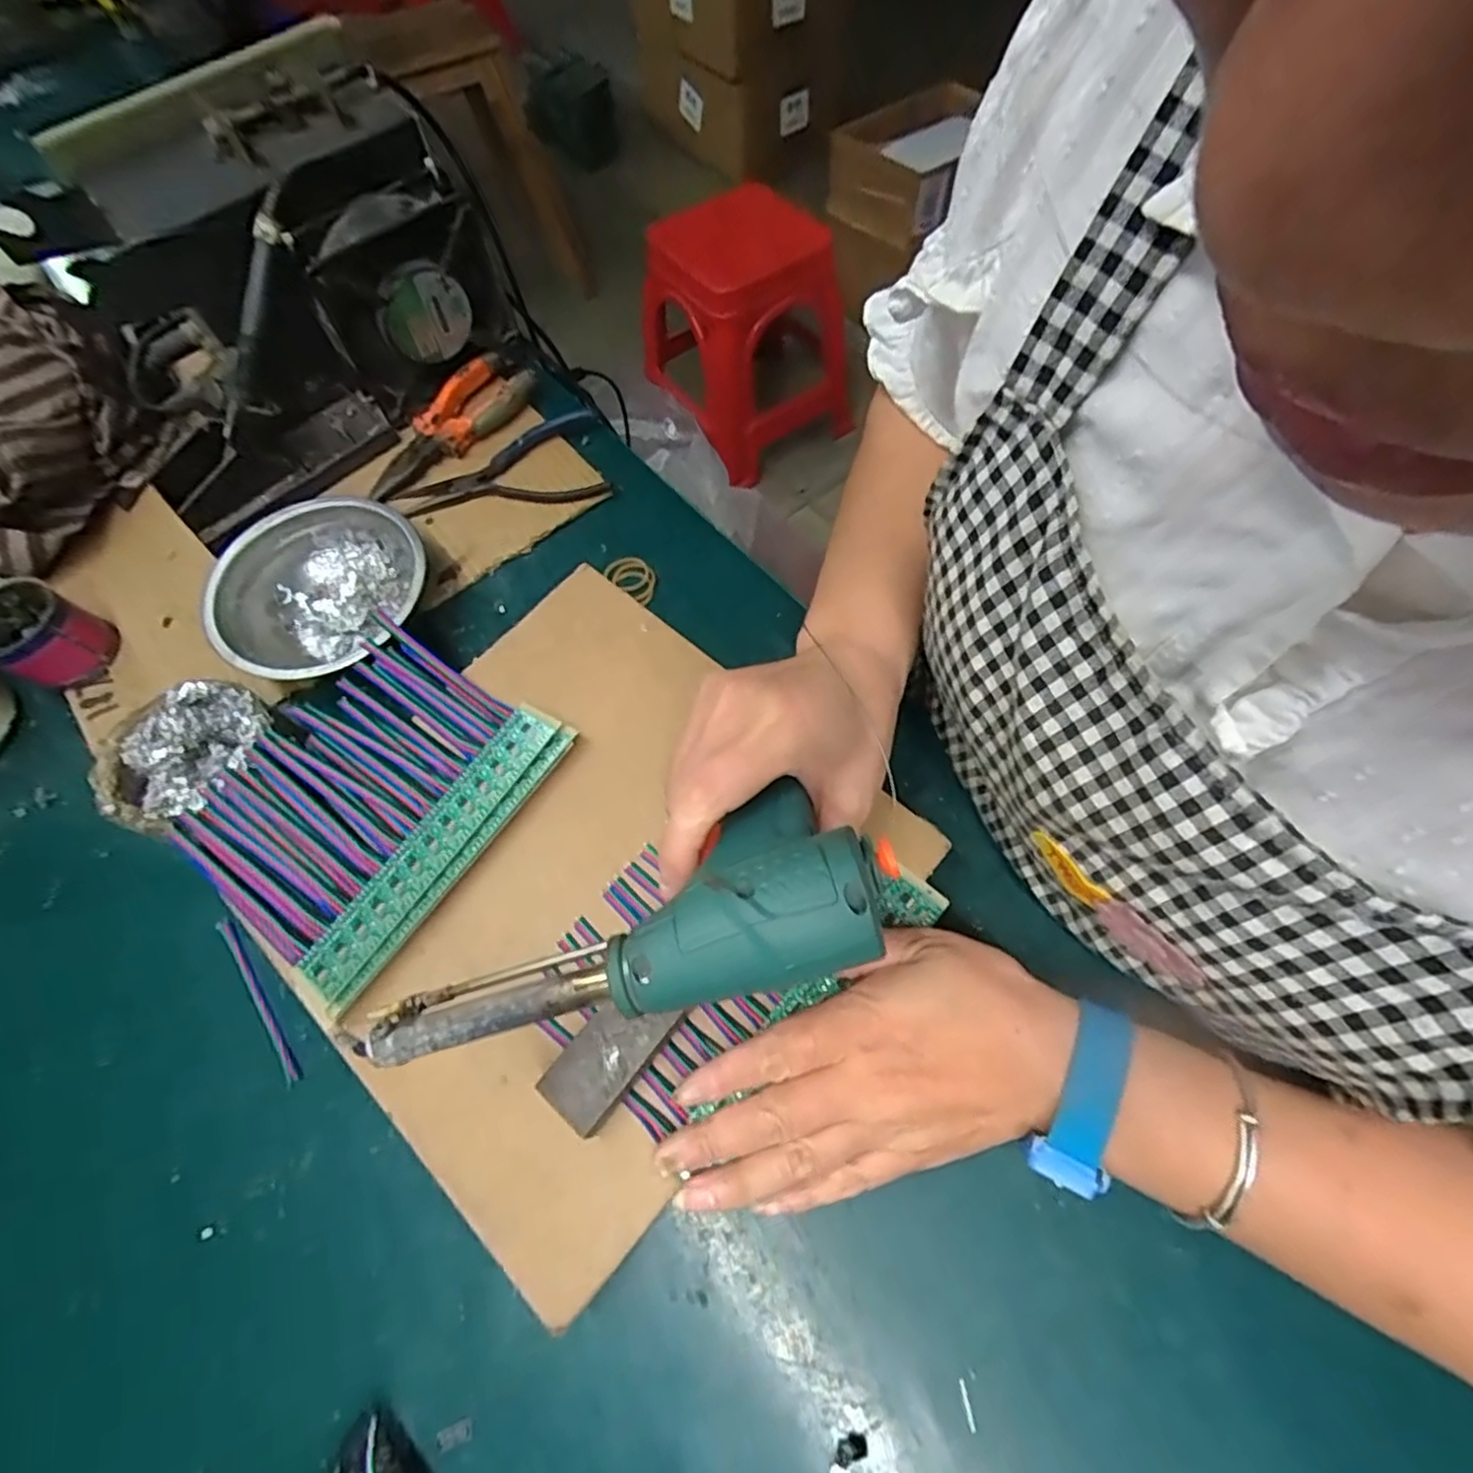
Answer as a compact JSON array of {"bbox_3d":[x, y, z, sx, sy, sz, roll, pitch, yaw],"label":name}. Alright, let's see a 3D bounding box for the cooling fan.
[{"bbox_3d":[-0.218,-0.294,0.473,0.045,0.115,0.119,40,72,20],"label":"cooling fan"}]

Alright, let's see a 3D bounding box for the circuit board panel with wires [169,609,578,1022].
[{"bbox_3d":[-0.185,0.027,0.348,0.137,0.015,0.158,31,69,17],"label":"circuit board panel with wires"}]

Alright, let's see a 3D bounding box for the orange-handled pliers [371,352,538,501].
[{"bbox_3d":[-0.206,-0.225,0.496,0.052,0.018,0.143,32,70,18],"label":"orange-handled pliers"}]

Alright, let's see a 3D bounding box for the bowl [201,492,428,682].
[{"bbox_3d":[-0.250,-0.086,0.424,0.114,0.043,0.122,-1,63,3],"label":"bowl"}]

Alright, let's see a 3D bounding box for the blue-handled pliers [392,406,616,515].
[{"bbox_3d":[-0.162,-0.179,0.481,0.147,0.014,0.073,-22,64,-8],"label":"blue-handled pliers"}]

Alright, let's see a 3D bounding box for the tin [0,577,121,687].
[{"bbox_3d":[-0.423,-0.060,0.418,0.050,0.047,0.054,-1,63,3],"label":"tin"}]

